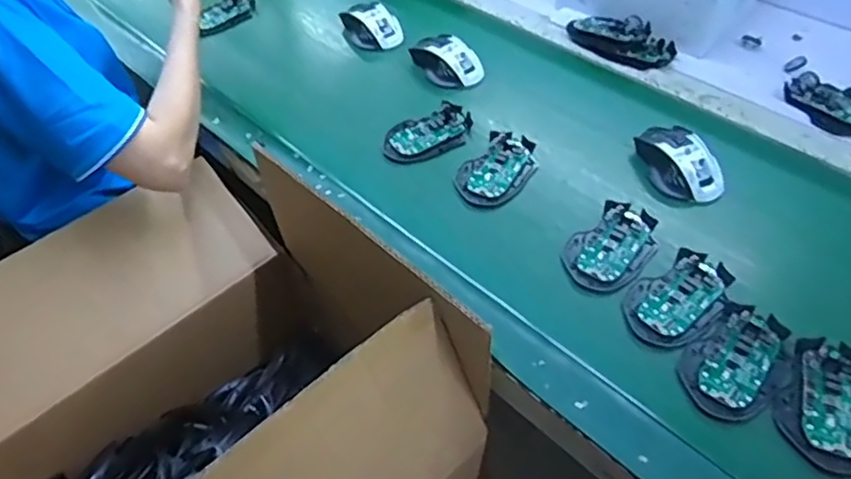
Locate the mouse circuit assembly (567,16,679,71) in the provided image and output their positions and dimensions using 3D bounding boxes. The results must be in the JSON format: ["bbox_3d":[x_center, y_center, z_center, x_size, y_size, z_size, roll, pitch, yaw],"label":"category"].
[{"bbox_3d":[0.268,-0.283,0.876,0.146,0.039,0.071,33,58,27],"label":"mouse circuit assembly"}]

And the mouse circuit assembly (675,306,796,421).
[{"bbox_3d":[0.272,0.106,0.551,0.113,0.014,0.071,-33,55,-23],"label":"mouse circuit assembly"}]

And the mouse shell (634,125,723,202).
[{"bbox_3d":[0.286,-0.088,0.705,0.075,0.039,0.103,-8,49,-4],"label":"mouse shell"}]

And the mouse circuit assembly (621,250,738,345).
[{"bbox_3d":[0.239,0.056,0.598,0.112,0.014,0.073,-30,54,-21],"label":"mouse circuit assembly"}]

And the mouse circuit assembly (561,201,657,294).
[{"bbox_3d":[0.190,0.006,0.644,0.071,0.015,0.110,36,59,29],"label":"mouse circuit assembly"}]

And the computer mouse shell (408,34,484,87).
[{"bbox_3d":[0.030,-0.247,0.866,0.068,0.025,0.106,-25,52,-18],"label":"computer mouse shell"}]

